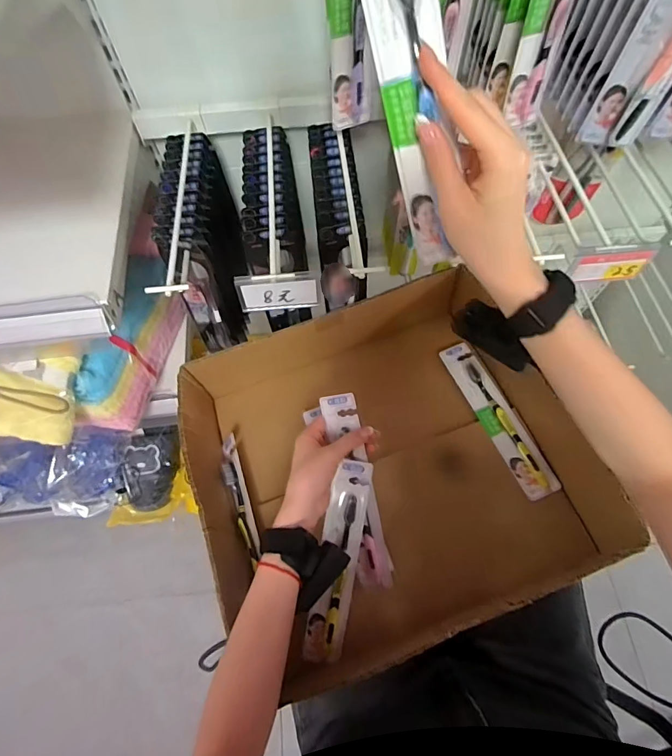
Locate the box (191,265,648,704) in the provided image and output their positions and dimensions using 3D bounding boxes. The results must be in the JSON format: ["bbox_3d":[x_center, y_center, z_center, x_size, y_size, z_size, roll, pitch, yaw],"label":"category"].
[{"bbox_3d":[0.058,0.106,0.554,0.436,0.143,0.395,-20,67,-9],"label":"box"}]

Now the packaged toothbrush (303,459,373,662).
[{"bbox_3d":[0.002,0.206,0.486,0.043,0.022,0.226,10,91,5],"label":"packaged toothbrush"}]

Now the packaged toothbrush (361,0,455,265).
[{"bbox_3d":[0.050,-0.184,0.284,0.043,0.226,0.021,-24,36,-10],"label":"packaged toothbrush"}]

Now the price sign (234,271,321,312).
[{"bbox_3d":[-0.054,-0.084,0.415,0.076,0.041,0.014,-4,65,-2],"label":"price sign"}]

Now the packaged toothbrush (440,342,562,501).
[{"bbox_3d":[0.215,0.050,0.580,0.045,0.012,0.227,-28,66,7],"label":"packaged toothbrush"}]

